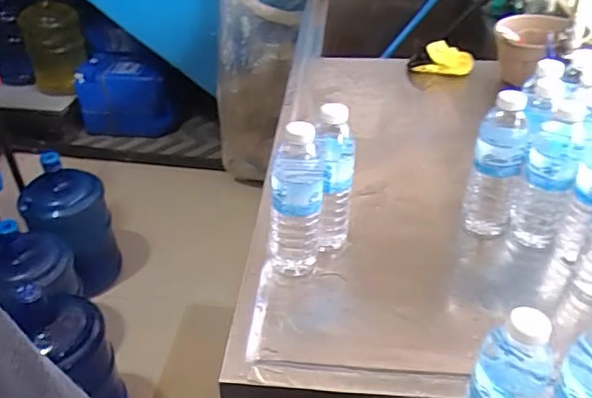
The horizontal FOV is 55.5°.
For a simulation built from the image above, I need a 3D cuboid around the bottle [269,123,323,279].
[{"bbox_3d":[0.000,0.001,0.701,0.062,0.206,0.061,1,37,2],"label":"bottle"}]

